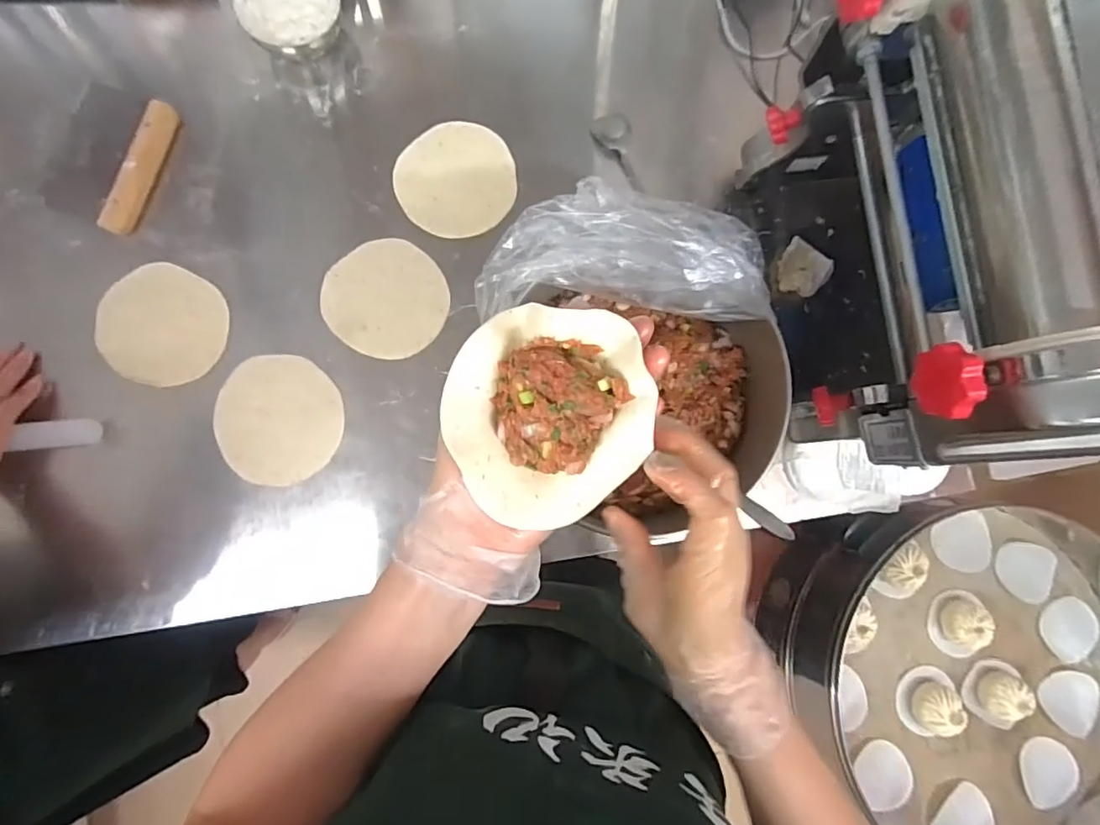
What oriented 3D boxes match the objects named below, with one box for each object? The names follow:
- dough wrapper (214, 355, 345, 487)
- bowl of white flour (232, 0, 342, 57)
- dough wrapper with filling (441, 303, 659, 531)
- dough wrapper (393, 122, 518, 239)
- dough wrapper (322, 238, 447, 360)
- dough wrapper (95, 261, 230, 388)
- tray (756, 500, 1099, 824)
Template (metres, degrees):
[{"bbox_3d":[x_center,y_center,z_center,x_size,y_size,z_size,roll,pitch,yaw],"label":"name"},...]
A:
[{"bbox_3d":[-0.290,0.009,0.602,0.126,0.011,0.133,0,95,-5],"label":"dough wrapper"},{"bbox_3d":[-0.283,-0.446,0.617,0.108,0.041,0.096,-12,85,-6],"label":"bowl of white flour"},{"bbox_3d":[-0.001,-0.001,0.302,0.105,0.032,0.116,-21,87,-7],"label":"dough wrapper with filling"},{"bbox_3d":[-0.108,-0.269,0.648,0.133,0.005,0.137,0,84,-5],"label":"dough wrapper"},{"bbox_3d":[-0.180,-0.124,0.627,0.127,0.006,0.128,0,91,-6],"label":"dough wrapper"},{"bbox_3d":[-0.411,-0.092,0.596,0.119,0.010,0.123,0,93,-8],"label":"dough wrapper"},{"bbox_3d":[0.624,0.387,0.842,0.527,0.183,0.531,25,83,-2],"label":"tray"}]

